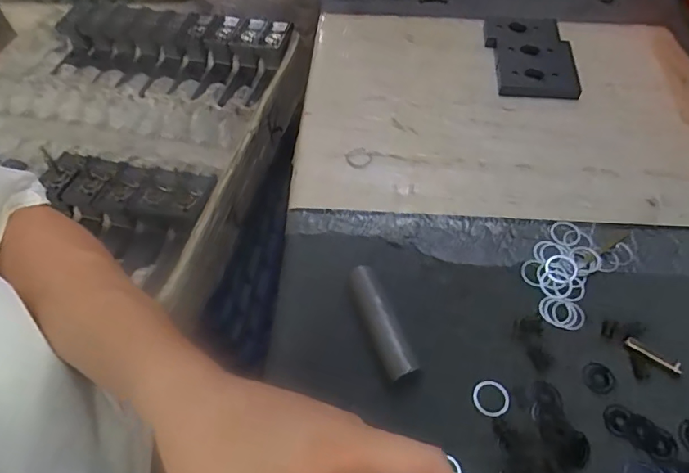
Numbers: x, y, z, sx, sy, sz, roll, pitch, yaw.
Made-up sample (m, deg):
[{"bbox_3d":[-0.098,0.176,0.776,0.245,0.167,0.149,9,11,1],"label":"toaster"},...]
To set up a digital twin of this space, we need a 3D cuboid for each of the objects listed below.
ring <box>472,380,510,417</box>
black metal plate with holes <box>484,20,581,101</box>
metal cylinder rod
[{"bbox_3d":[0.106,0.116,0.359,0.026,0.004,0.026,0,55,0],"label":"ring"},{"bbox_3d":[0.212,-0.206,0.569,0.088,0.014,0.129,-2,55,-1],"label":"black metal plate with holes"},{"bbox_3d":[0.028,0.065,0.381,0.025,0.023,0.091,-18,57,-12],"label":"metal cylinder rod"}]

